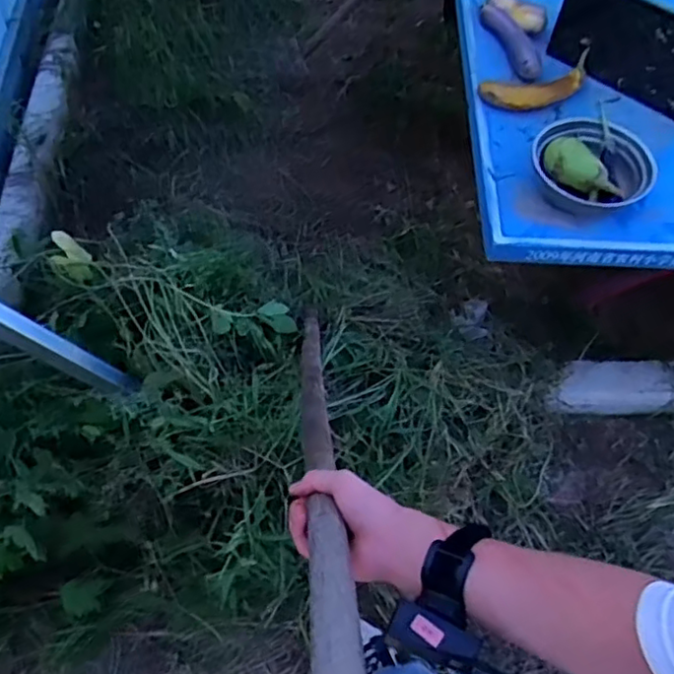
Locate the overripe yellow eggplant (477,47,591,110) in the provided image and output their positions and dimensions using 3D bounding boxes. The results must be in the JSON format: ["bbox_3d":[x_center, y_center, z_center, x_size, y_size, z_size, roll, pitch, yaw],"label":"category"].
[{"bbox_3d":[0.427,-0.529,1.317,0.247,0.049,0.098,-17,63,-14],"label":"overripe yellow eggplant"}]

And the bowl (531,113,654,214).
[{"bbox_3d":[0.465,-0.327,1.189,0.201,0.066,0.204,2,60,-3],"label":"bowl"}]

